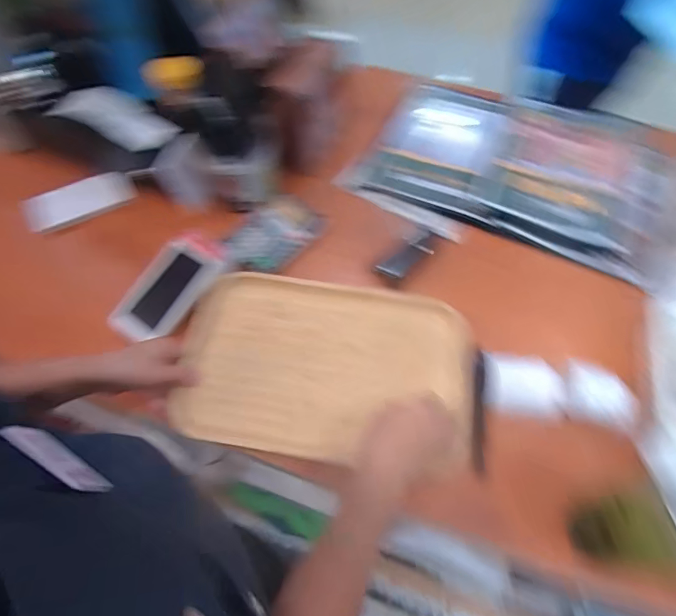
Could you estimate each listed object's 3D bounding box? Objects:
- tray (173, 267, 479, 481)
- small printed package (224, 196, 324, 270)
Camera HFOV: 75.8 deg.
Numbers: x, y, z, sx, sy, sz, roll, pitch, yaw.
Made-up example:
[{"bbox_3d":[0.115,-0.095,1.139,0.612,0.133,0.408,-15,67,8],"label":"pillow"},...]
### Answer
[{"bbox_3d":[-0.012,0.071,0.550,0.356,0.026,0.232,7,58,6],"label":"tray"},{"bbox_3d":[-0.098,-0.107,0.649,0.096,0.014,0.146,35,65,19],"label":"small printed package"}]

